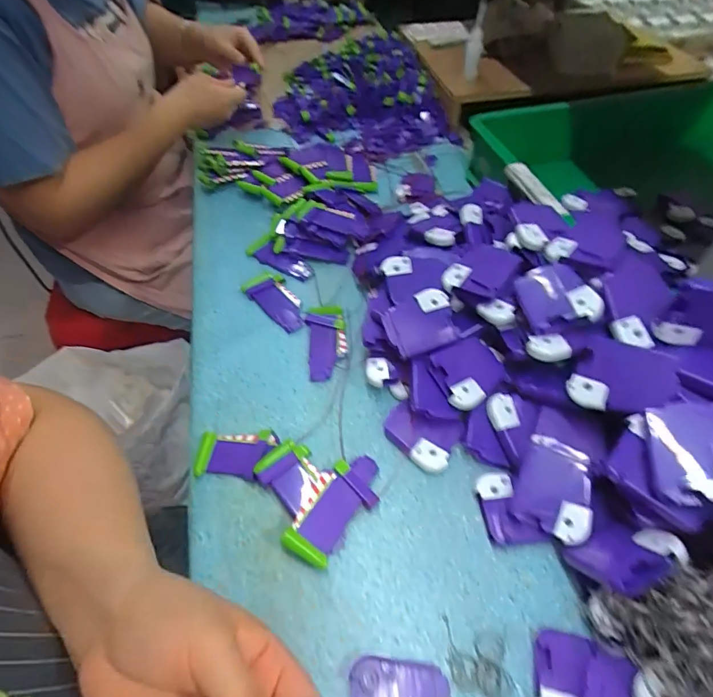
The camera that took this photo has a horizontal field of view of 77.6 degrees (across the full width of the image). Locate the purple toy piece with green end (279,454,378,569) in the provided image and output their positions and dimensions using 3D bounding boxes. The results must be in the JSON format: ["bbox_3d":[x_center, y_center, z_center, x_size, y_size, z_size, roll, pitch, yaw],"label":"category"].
[{"bbox_3d":[-0.015,0.120,0.338,0.041,0.010,0.088,38,59,8],"label":"purple toy piece with green end"}]

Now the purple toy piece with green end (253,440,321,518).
[{"bbox_3d":[-0.051,0.100,0.352,0.049,0.017,0.042,35,60,26],"label":"purple toy piece with green end"}]

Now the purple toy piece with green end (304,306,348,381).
[{"bbox_3d":[-0.030,-0.007,0.440,0.039,0.012,0.085,-7,51,-3],"label":"purple toy piece with green end"}]

